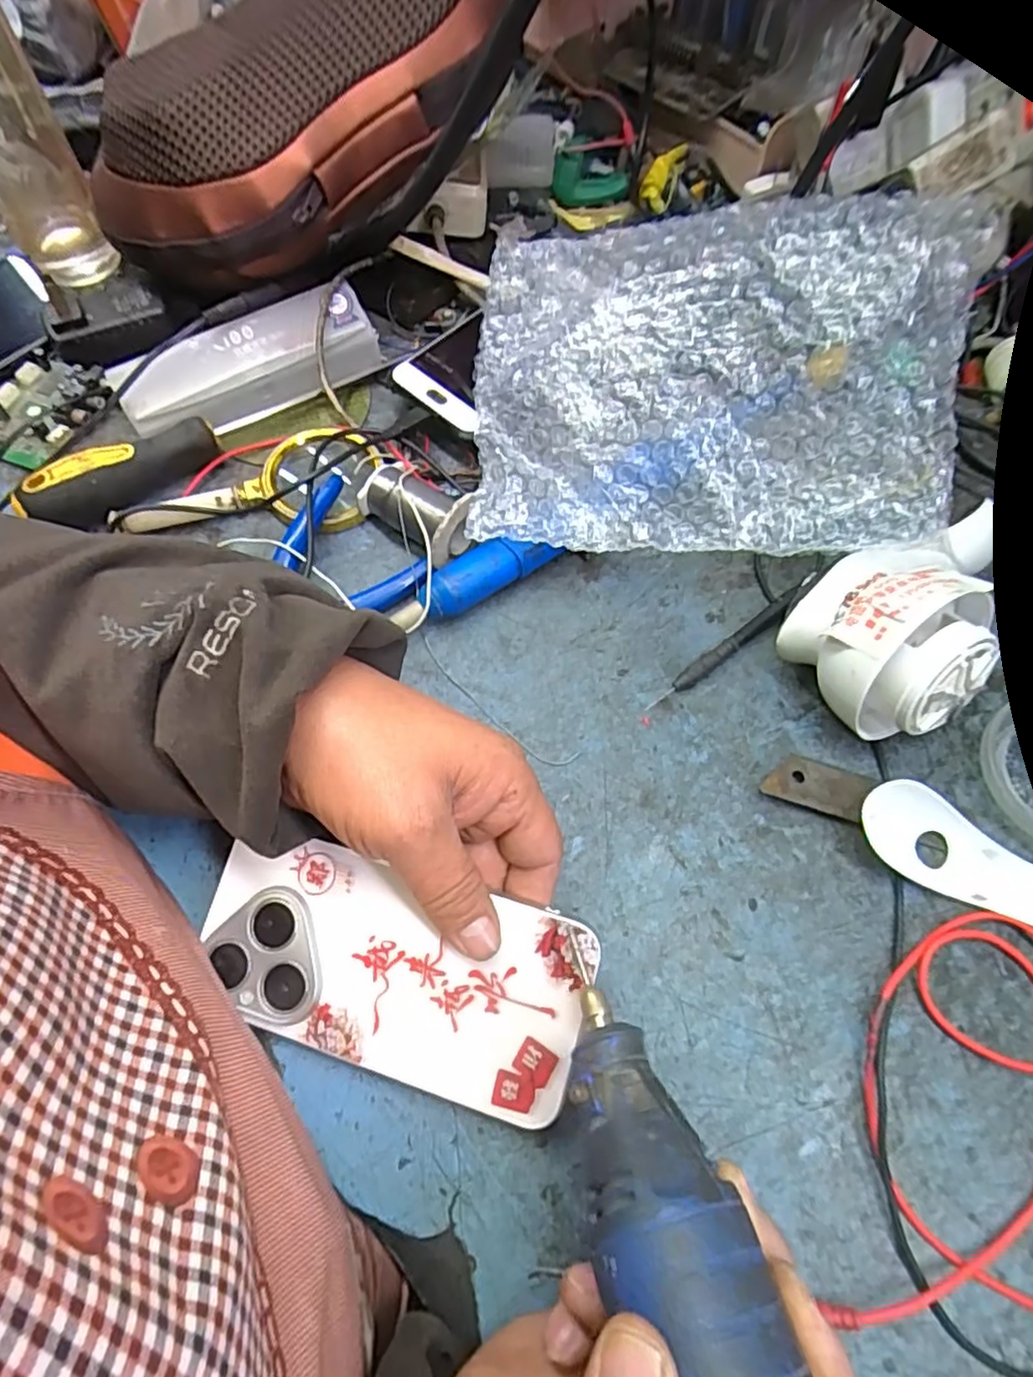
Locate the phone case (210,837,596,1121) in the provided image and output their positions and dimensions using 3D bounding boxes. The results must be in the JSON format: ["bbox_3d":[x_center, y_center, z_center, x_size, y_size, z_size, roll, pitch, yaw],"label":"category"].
[{"bbox_3d":[-0.051,0.111,0.261,0.155,0.017,0.072,16,66,9],"label":"phone case"}]

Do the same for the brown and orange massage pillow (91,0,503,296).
[{"bbox_3d":[-0.129,-0.315,0.356,0.254,0.095,0.113,-26,67,14],"label":"brown and orange massage pillow"}]

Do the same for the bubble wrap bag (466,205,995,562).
[{"bbox_3d":[0.091,-0.152,0.330,0.233,0.080,0.160,6,106,10],"label":"bubble wrap bag"}]

